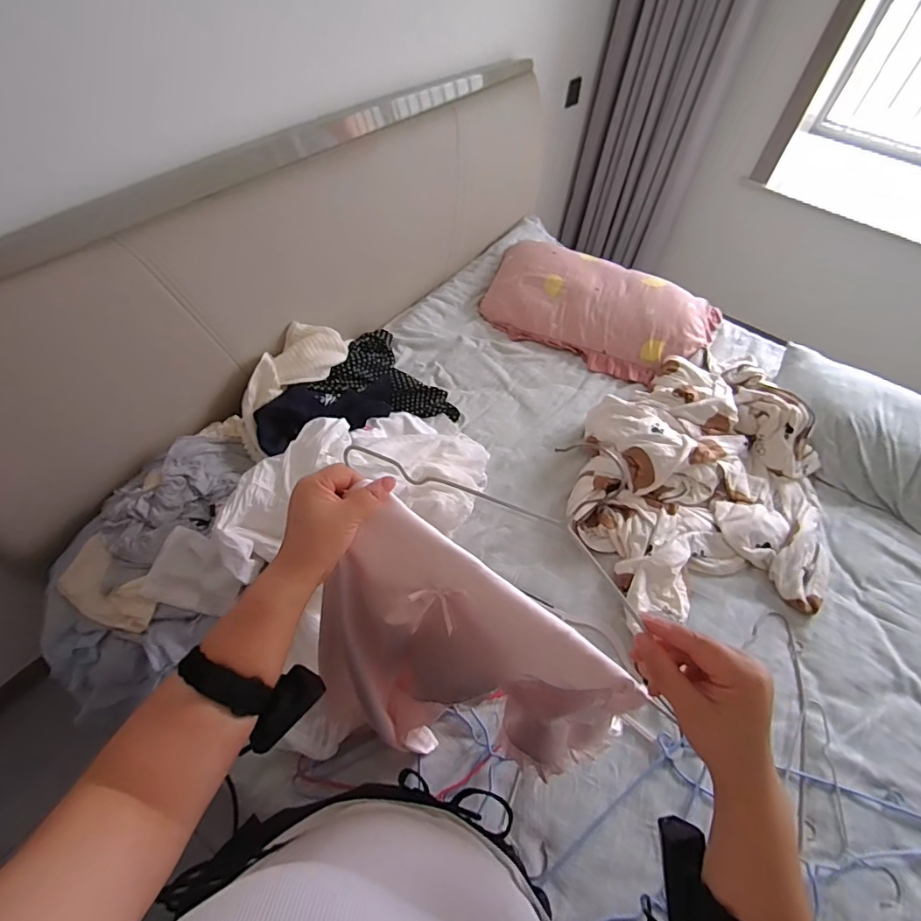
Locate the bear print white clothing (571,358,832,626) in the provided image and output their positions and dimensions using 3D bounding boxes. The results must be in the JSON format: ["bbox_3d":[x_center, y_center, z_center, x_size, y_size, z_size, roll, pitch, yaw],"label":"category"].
[{"bbox_3d":[0.576,0.009,1.151,0.572,0.132,0.774,16,54,7],"label":"bear print white clothing"}]

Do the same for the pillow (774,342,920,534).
[{"bbox_3d":[1.117,-0.036,1.234,0.645,0.120,0.380,26,56,15],"label":"pillow"}]

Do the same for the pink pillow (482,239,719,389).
[{"bbox_3d":[0.420,-0.455,1.485,0.688,0.122,0.384,21,54,11],"label":"pink pillow"}]

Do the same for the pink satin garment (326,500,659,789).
[{"bbox_3d":[-0.015,0.277,0.599,0.332,0.495,0.115,28,56,16],"label":"pink satin garment"}]

